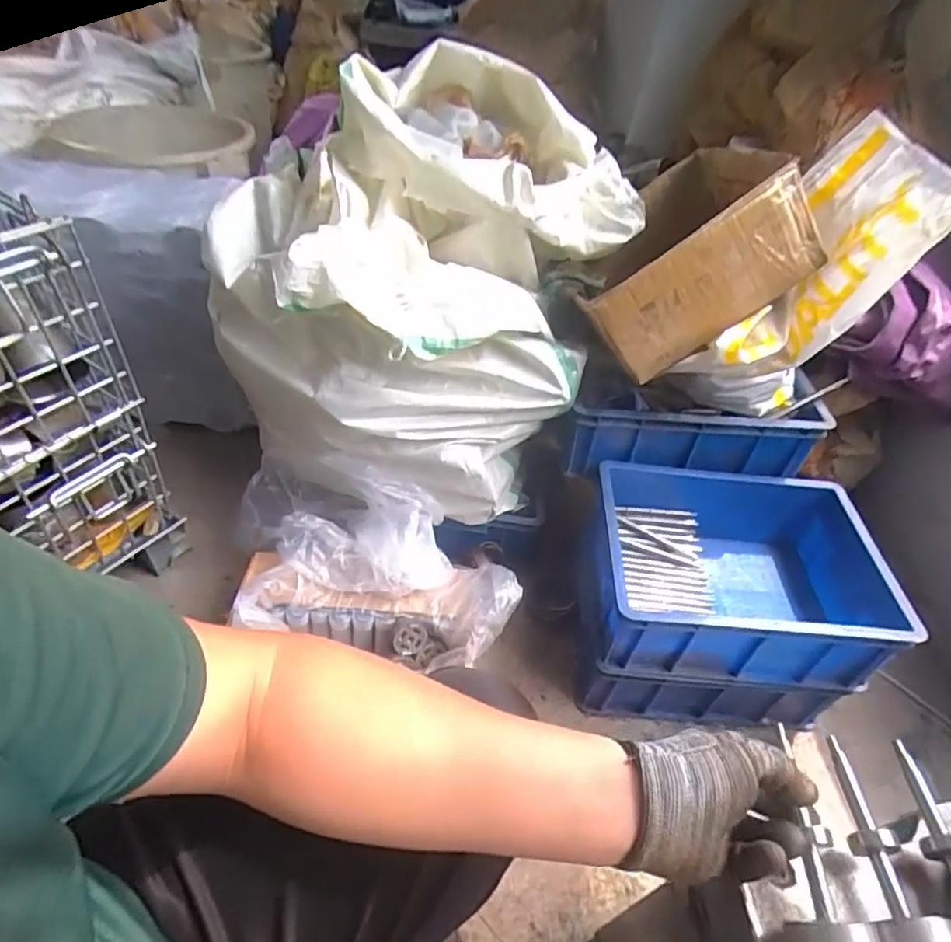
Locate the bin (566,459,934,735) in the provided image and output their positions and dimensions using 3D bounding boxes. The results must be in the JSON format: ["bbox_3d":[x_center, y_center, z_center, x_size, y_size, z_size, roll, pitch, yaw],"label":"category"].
[{"bbox_3d":[0.398,0.167,0.906,0.426,0.185,0.287,5,45,-2],"label":"bin"}]

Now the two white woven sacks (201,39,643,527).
[{"bbox_3d":[-0.085,-0.260,0.932,0.535,0.532,0.454,19,46,11],"label":"two white woven sacks"}]

